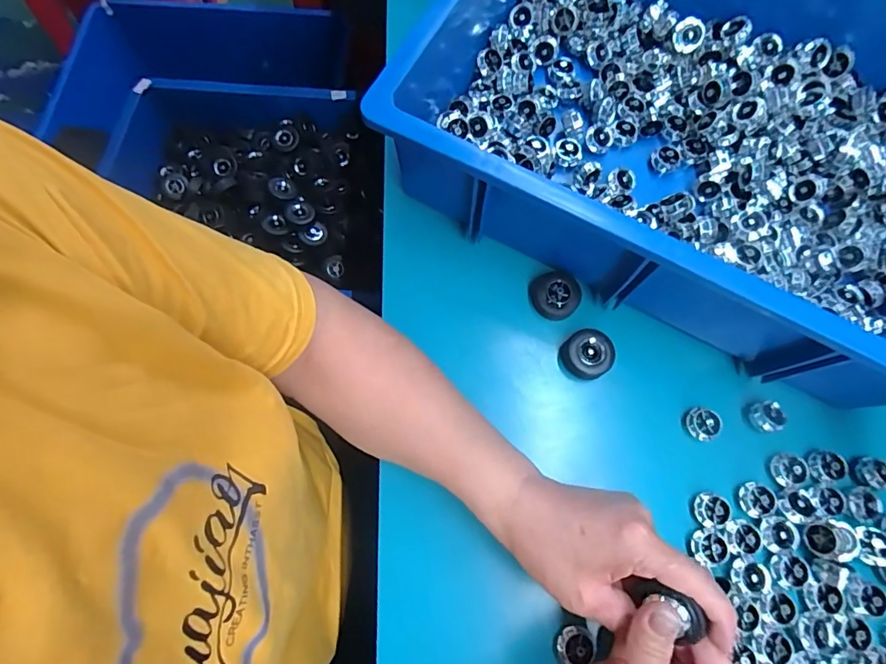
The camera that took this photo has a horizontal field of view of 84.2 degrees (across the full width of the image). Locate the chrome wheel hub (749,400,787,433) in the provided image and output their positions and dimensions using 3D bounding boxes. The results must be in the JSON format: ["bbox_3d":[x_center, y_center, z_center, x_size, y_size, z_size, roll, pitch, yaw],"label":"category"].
[{"bbox_3d":[0.246,0.065,0.374,0.022,0.014,0.023,0,72,1],"label":"chrome wheel hub"}]

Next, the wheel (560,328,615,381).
[{"bbox_3d":[0.114,0.018,0.386,0.037,0.020,0.036,0,72,1],"label":"wheel"}]

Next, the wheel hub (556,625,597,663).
[{"bbox_3d":[0.087,0.208,0.327,0.024,0.019,0.022,0,72,1],"label":"wheel hub"}]

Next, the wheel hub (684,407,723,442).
[{"bbox_3d":[0.197,0.070,0.373,0.023,0.012,0.022,0,72,1],"label":"wheel hub"}]

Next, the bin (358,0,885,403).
[{"bbox_3d":[0.210,-0.177,0.395,0.461,0.110,0.346,27,74,9],"label":"bin"}]

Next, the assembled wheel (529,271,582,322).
[{"bbox_3d":[0.093,-0.029,0.402,0.039,0.017,0.038,0,72,1],"label":"assembled wheel"}]

